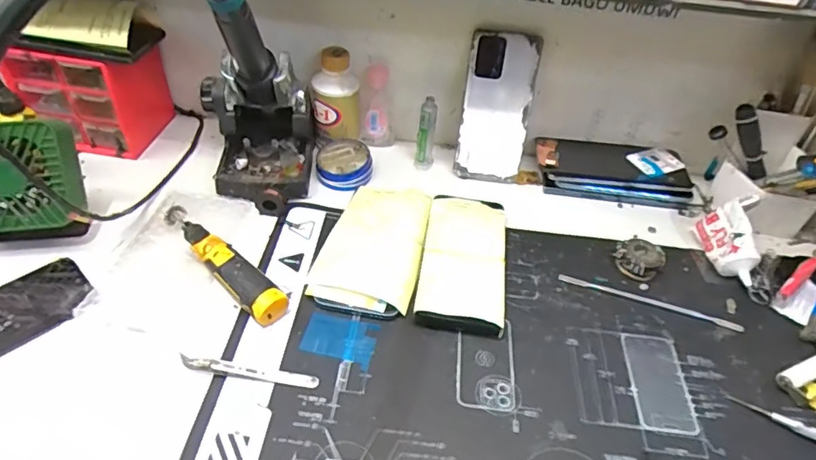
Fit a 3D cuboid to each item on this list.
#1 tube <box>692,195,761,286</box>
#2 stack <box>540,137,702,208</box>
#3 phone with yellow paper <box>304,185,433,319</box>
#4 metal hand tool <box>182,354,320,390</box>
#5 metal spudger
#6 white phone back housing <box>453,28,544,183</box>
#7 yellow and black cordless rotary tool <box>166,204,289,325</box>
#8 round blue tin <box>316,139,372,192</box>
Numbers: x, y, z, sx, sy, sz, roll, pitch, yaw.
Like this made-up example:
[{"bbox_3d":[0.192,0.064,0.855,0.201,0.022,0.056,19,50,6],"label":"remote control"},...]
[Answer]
[{"bbox_3d":[0.327,0.011,0.536,0.034,0.060,0.079,9,44,3],"label":"tube"},{"bbox_3d":[0.250,-0.069,0.632,0.194,0.034,0.074,8,44,3],"label":"stack"},{"bbox_3d":[-0.030,0.011,0.526,0.094,0.020,0.161,12,45,7],"label":"phone with yellow paper"},{"bbox_3d":[-0.125,0.111,0.419,0.107,0.010,0.012,7,44,2],"label":"metal hand tool"},{"bbox_3d":[0.231,0.069,0.511,0.168,0.004,0.012,16,45,11],"label":"metal spudger"},{"bbox_3d":[0.099,-0.135,0.595,0.074,0.163,0.010,9,24,4],"label":"white phone back housing"},{"bbox_3d":[-0.174,0.024,0.489,0.167,0.030,0.031,36,52,27],"label":"yellow and black cordless rotary tool"},{"bbox_3d":[-0.073,-0.077,0.606,0.061,0.025,0.067,3,44,-3],"label":"round blue tin"}]

